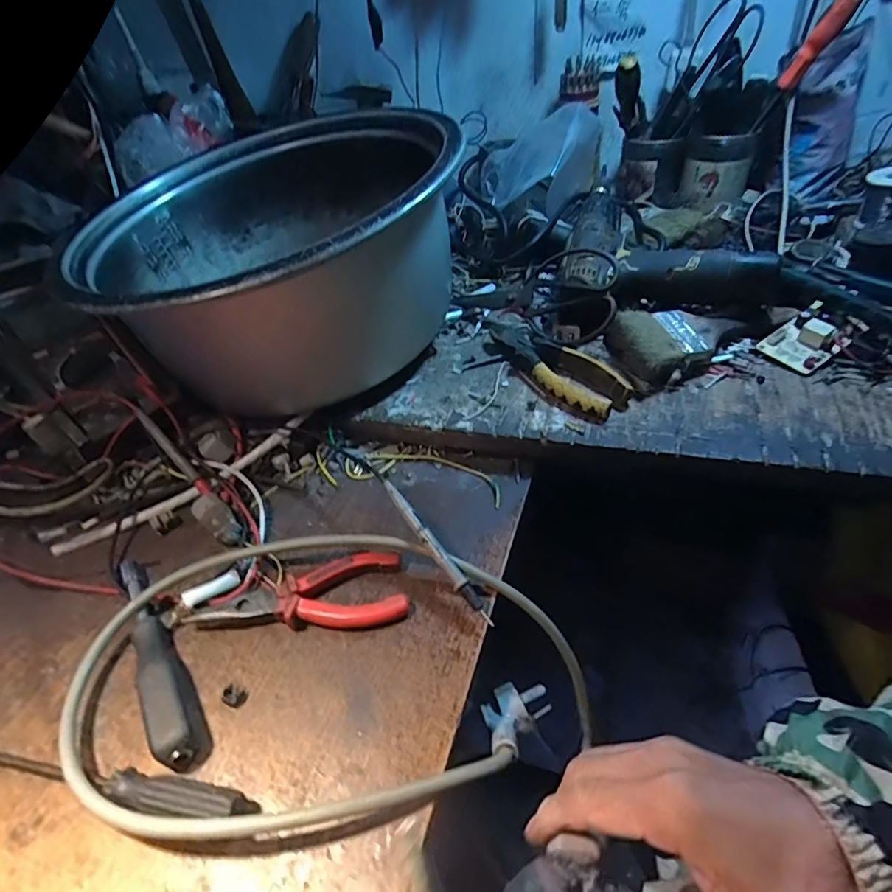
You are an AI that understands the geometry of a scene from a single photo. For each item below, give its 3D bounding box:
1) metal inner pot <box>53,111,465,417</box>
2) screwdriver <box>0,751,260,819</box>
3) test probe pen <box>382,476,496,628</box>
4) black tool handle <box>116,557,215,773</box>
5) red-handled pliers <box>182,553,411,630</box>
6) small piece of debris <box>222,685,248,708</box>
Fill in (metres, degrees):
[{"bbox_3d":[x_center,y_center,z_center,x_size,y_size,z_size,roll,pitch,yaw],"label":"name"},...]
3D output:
[{"bbox_3d":[-0.149,-0.192,0.483,0.320,0.147,0.342,-4,43,4],"label":"metal inner pot"},{"bbox_3d":[-0.210,0.181,0.280,0.222,0.023,0.018,3,44,11],"label":"screwdriver"},{"bbox_3d":[-0.007,0.070,0.350,0.010,0.006,0.120,-30,66,-22],"label":"test probe pen"},{"bbox_3d":[-0.193,0.133,0.335,0.024,0.021,0.166,-30,48,-23],"label":"black tool handle"},{"bbox_3d":[-0.099,0.106,0.354,0.142,0.018,0.050,-9,43,-2],"label":"red-handled pliers"},{"bbox_3d":[-0.131,0.154,0.314,0.015,0.006,0.011,13,47,21],"label":"small piece of debris"}]

